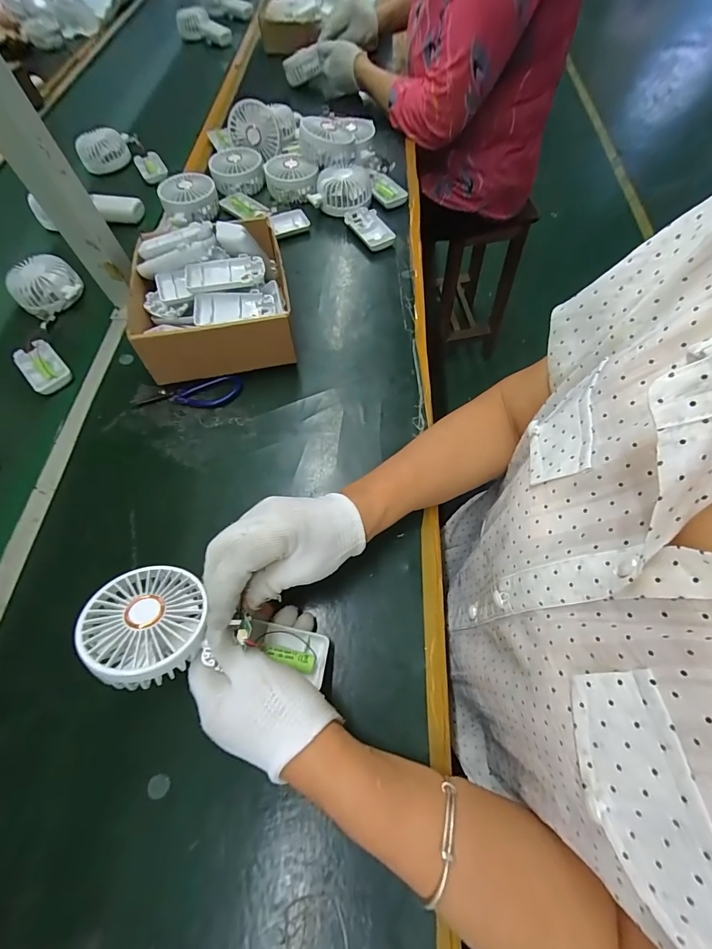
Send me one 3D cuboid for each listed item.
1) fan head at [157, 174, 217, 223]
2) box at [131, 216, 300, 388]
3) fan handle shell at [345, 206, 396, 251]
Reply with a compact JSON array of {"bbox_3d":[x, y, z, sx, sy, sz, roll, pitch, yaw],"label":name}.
[{"bbox_3d":[-0.267,-0.441,0.624,0.088,0.050,0.075,-20,65,-9],"label":"fan head"},{"bbox_3d":[-0.180,-0.225,0.487,0.177,0.085,0.203,-11,64,-5],"label":"box"},{"bbox_3d":[0.020,-0.385,0.603,0.046,0.018,0.089,-32,67,-14],"label":"fan handle shell"}]

